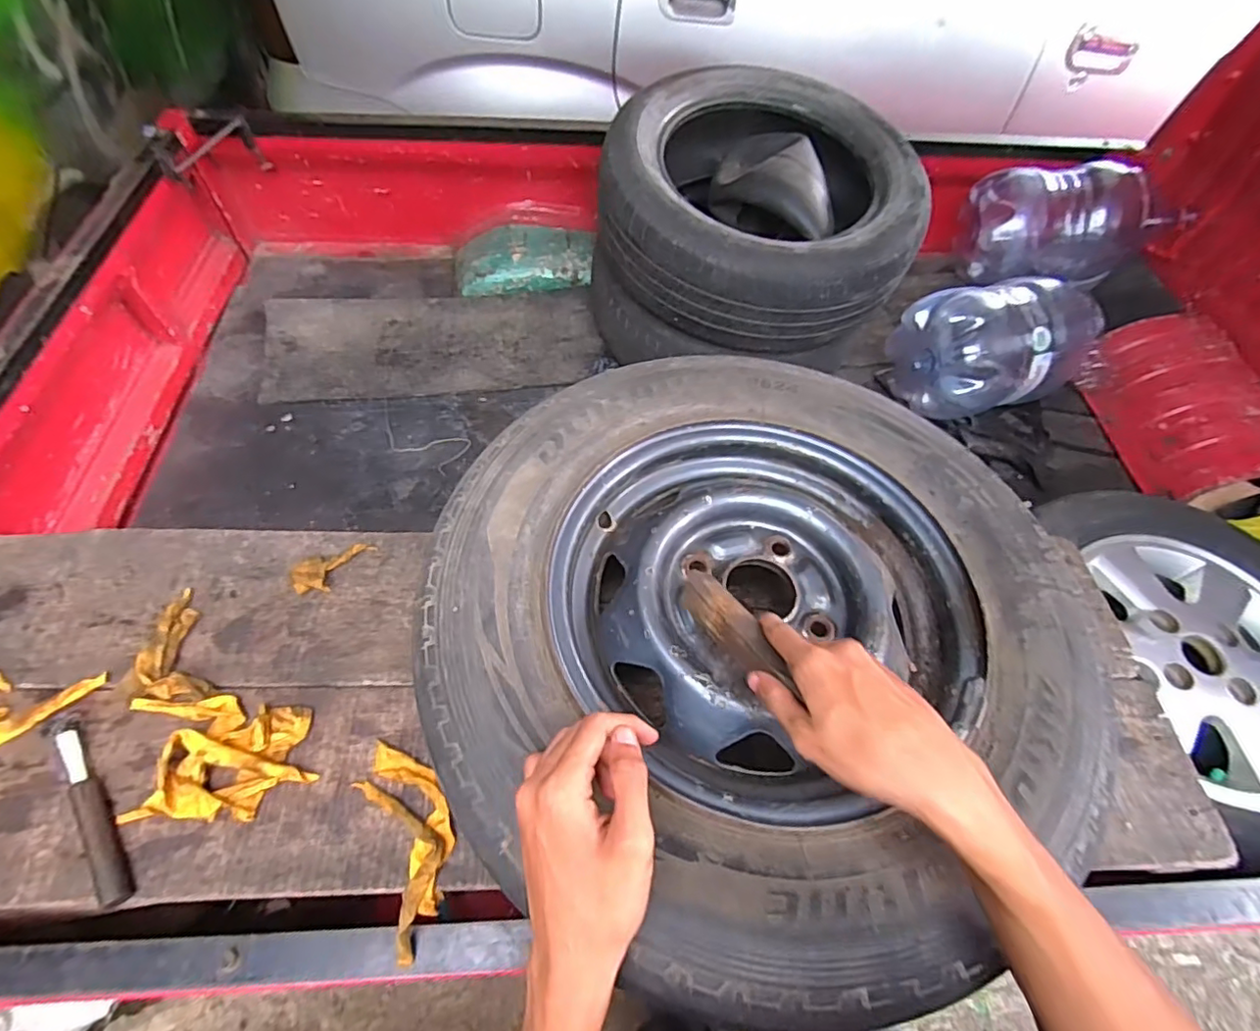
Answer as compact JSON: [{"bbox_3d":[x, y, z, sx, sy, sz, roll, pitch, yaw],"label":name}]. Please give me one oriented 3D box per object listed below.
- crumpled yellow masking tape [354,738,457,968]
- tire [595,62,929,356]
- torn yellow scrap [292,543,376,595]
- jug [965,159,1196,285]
[{"bbox_3d":[-0.186,0.281,0.503,0.073,0.058,0.159,-20,58,-10],"label":"crumpled yellow masking tape"},{"bbox_3d":[0.229,-0.588,1.048,0.528,0.223,0.589,0,57,4],"label":"tire"},{"bbox_3d":[-0.315,0.054,0.617,0.041,0.017,0.084,36,49,23],"label":"torn yellow scrap"},{"bbox_3d":[1.000,-0.664,1.304,0.431,0.202,0.188,-7,57,-1],"label":"jug"}]

